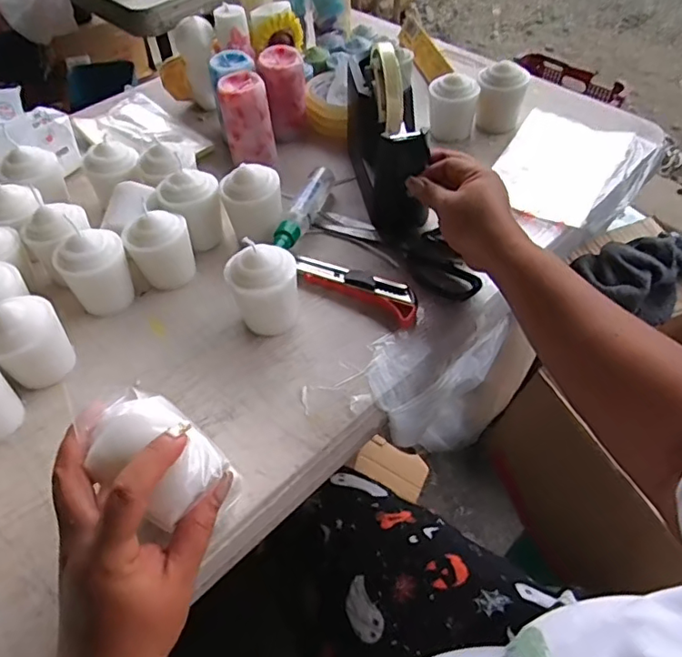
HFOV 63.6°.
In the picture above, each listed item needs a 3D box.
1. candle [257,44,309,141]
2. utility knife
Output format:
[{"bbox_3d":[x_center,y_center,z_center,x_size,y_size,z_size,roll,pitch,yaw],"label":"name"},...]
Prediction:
[{"bbox_3d":[-0.066,-0.275,0.649,0.050,0.090,0.050,-10,52,-6],"label":"candle"},{"bbox_3d":[0.014,-0.037,0.492,0.126,0.021,0.032,29,58,22],"label":"utility knife"}]

